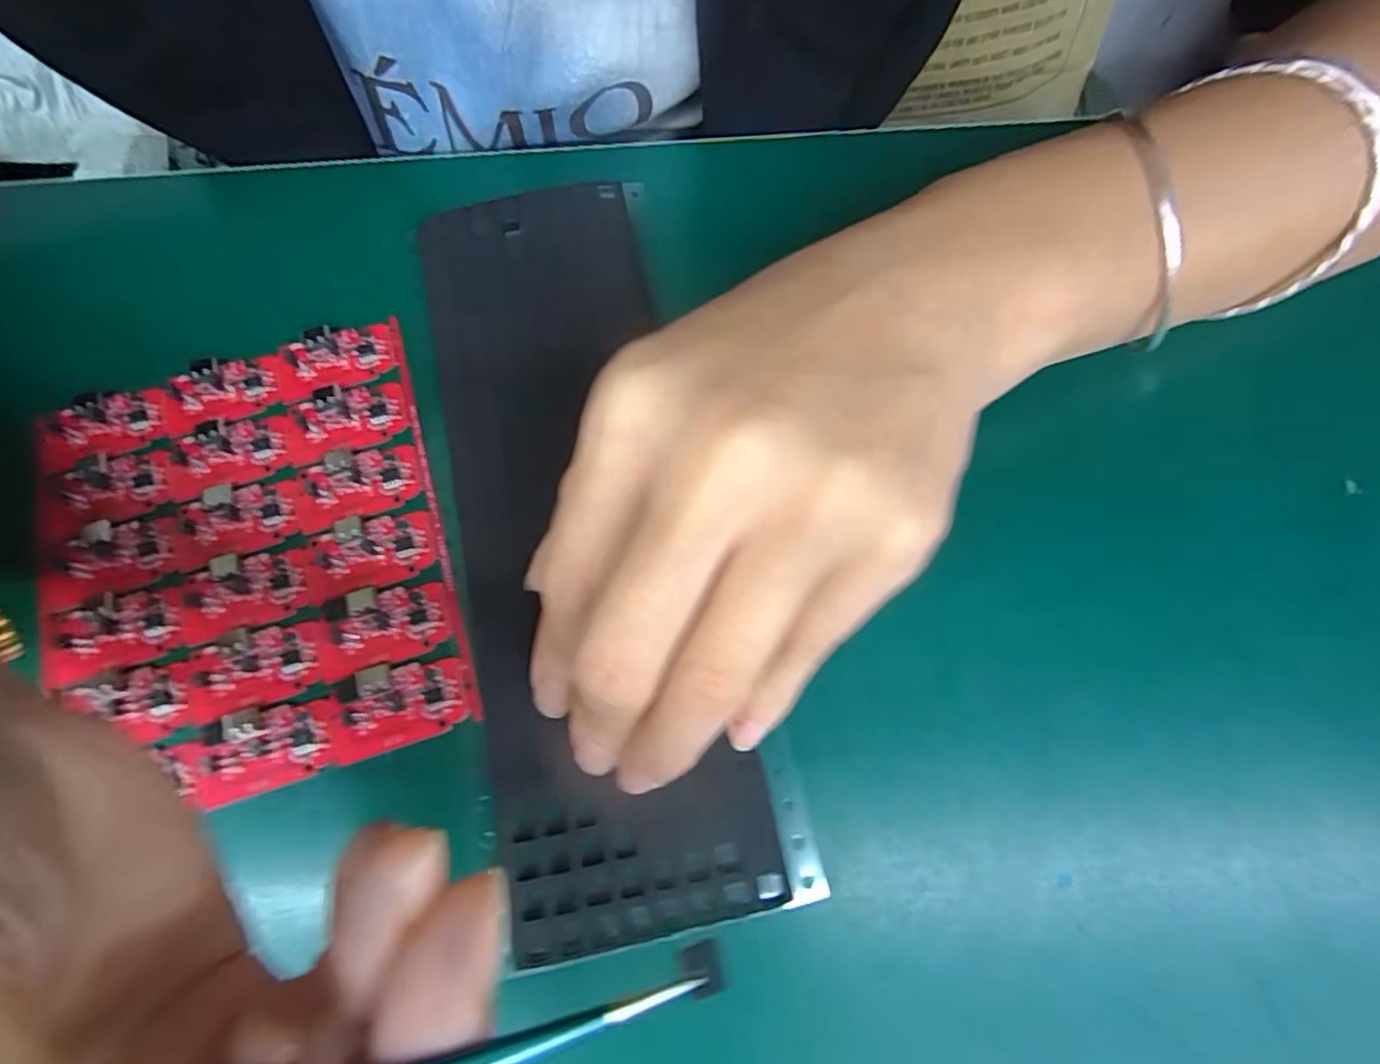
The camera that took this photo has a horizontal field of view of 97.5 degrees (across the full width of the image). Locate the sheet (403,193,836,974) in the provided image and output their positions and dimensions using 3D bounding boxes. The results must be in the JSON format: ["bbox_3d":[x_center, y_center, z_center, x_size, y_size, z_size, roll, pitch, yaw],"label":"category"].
[{"bbox_3d":[-0.032,-0.004,0.176,0.078,0.011,0.218,-16,76,6],"label":"sheet"}]

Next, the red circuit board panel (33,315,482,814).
[{"bbox_3d":[-0.130,0.007,0.175,0.112,0.004,0.129,-18,75,-3],"label":"red circuit board panel"}]

